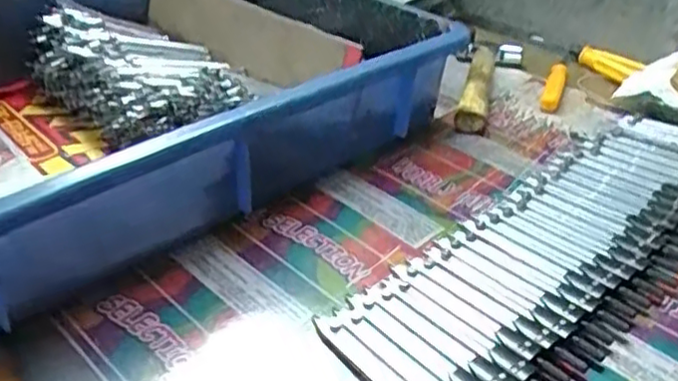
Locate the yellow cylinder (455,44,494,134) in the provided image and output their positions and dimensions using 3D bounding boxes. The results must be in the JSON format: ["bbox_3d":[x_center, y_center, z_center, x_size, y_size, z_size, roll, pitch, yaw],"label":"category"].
[{"bbox_3d":[0.117,-0.090,0.579,0.024,0.020,0.141,6,34,12],"label":"yellow cylinder"}]

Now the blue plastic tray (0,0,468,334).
[{"bbox_3d":[-0.156,-0.067,0.486,0.417,0.100,0.300,-29,42,-35],"label":"blue plastic tray"}]

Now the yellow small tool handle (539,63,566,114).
[{"bbox_3d":[0.189,-0.091,0.591,0.015,0.018,0.080,11,35,18],"label":"yellow small tool handle"}]

